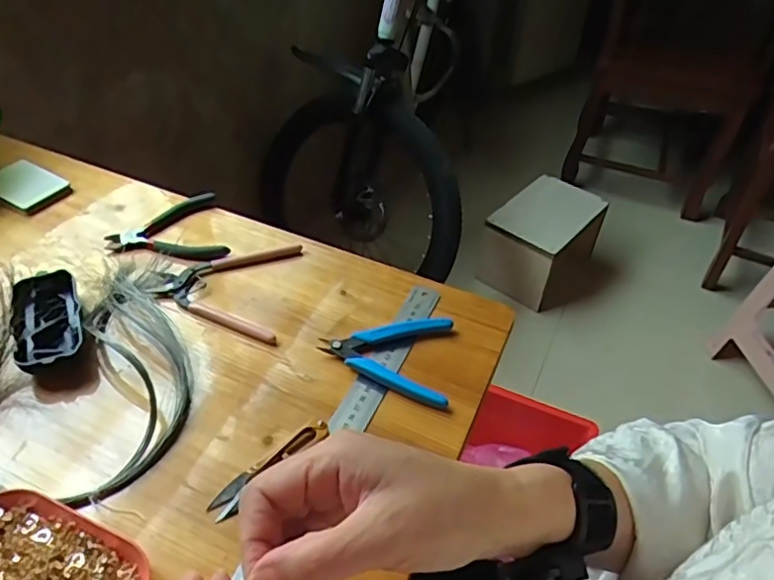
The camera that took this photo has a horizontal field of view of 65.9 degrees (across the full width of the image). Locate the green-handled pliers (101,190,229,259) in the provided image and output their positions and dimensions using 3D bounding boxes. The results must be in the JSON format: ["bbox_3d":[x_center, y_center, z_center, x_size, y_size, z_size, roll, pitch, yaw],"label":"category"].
[{"bbox_3d":[-0.234,-0.061,0.633,0.115,0.013,0.102,-14,46,-18],"label":"green-handled pliers"}]

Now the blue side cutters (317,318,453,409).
[{"bbox_3d":[0.009,0.049,0.532,0.119,0.016,0.085,19,46,16],"label":"blue side cutters"}]

